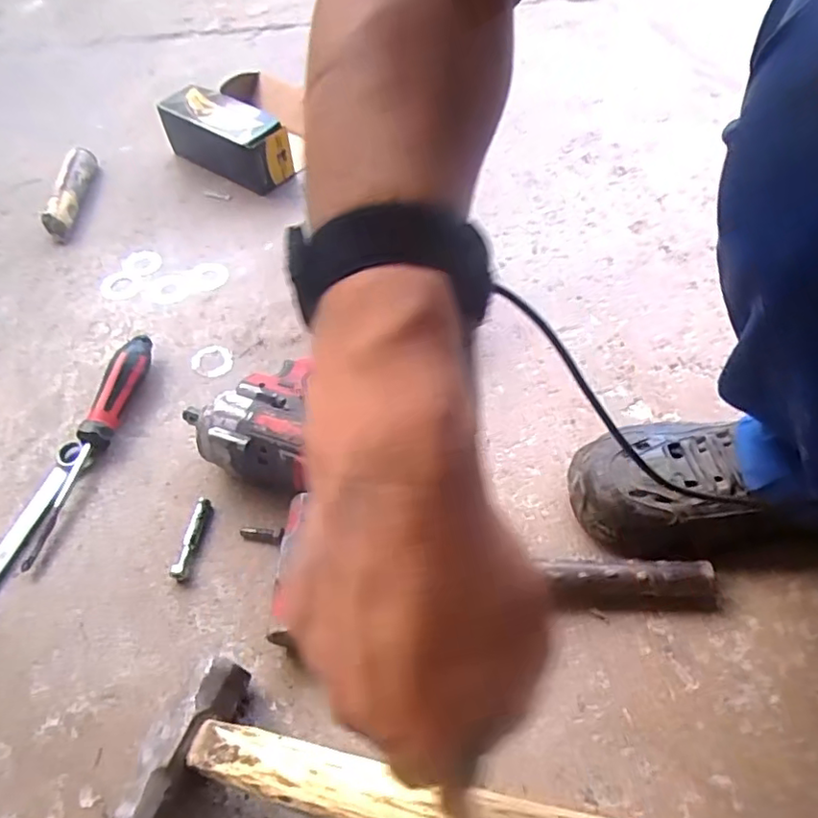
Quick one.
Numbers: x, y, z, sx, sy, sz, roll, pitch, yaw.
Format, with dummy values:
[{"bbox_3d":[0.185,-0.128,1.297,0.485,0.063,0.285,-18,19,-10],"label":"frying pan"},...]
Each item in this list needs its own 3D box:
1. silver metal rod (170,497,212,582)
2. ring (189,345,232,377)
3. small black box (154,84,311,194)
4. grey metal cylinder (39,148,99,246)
[{"bbox_3d":[-0.173,0.103,0.474,0.010,0.015,0.067,8,55,6],"label":"silver metal rod"},{"bbox_3d":[-0.195,-0.047,0.588,0.038,0.004,0.039,0,54,0],"label":"ring"},{"bbox_3d":[-0.233,-0.348,0.753,0.189,0.076,0.070,30,59,20],"label":"small black box"},{"bbox_3d":[-0.405,-0.259,0.711,0.029,0.038,0.147,-2,54,-2],"label":"grey metal cylinder"}]

